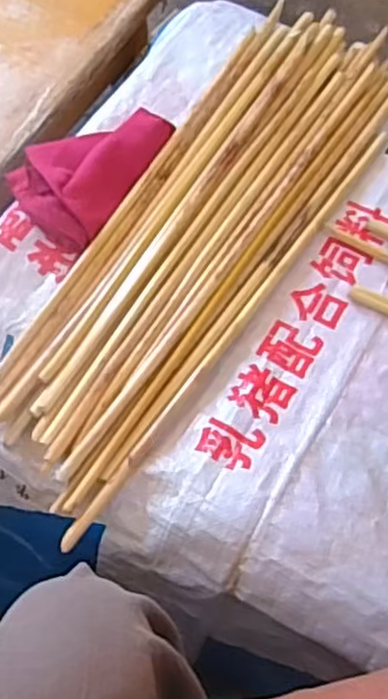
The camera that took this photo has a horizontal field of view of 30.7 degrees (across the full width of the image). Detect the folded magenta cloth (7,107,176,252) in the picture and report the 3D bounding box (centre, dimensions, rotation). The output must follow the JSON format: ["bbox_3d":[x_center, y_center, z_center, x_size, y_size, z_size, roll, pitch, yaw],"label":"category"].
[{"bbox_3d":[-0.093,-0.164,0.611,0.094,0.023,0.149,28,68,12],"label":"folded magenta cloth"}]

